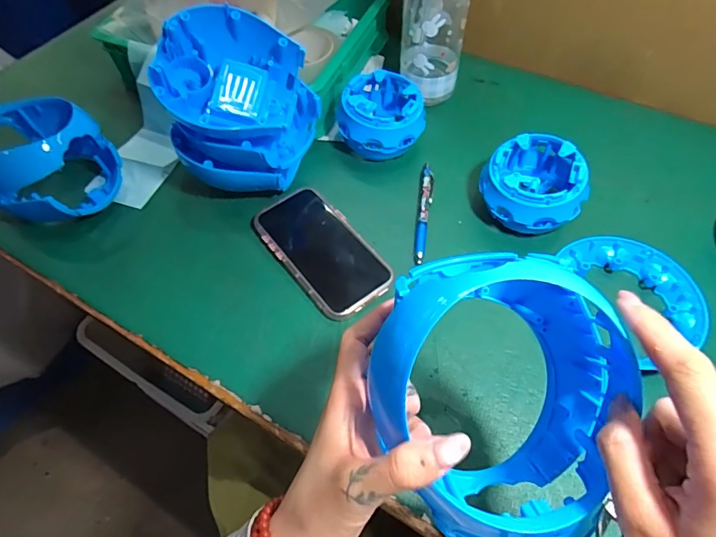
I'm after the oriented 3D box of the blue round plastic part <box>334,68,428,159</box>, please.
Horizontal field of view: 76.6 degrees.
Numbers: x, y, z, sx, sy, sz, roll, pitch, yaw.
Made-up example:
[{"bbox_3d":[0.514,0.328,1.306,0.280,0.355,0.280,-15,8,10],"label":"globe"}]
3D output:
[{"bbox_3d":[0.027,-0.186,0.551,0.099,0.071,0.101,-1,57,2],"label":"blue round plastic part"}]

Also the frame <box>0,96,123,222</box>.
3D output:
[{"bbox_3d":[-0.356,-0.119,0.509,0.147,0.081,0.126,30,63,20],"label":"frame"}]

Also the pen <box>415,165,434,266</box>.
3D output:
[{"bbox_3d":[0.075,-0.064,0.507,0.013,0.006,0.142,7,57,7],"label":"pen"}]

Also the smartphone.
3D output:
[{"bbox_3d":[-0.038,-0.021,0.478,0.084,0.007,0.165,-33,61,-18],"label":"smartphone"}]

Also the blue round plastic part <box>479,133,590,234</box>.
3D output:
[{"bbox_3d":[0.188,-0.088,0.481,0.097,0.065,0.100,-1,57,2],"label":"blue round plastic part"}]

